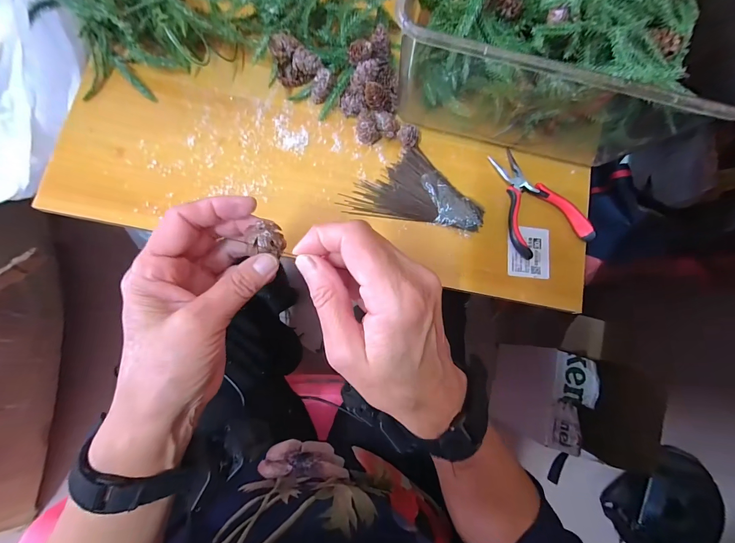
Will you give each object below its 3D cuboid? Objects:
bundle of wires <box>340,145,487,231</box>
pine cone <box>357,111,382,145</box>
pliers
[{"bbox_3d":[0.056,-0.097,0.365,0.151,0.014,0.082,9,81,-3],"label":"bundle of wires"},{"bbox_3d":[0.002,-0.162,0.368,0.028,0.021,0.033,7,81,-3],"label":"pine cone"},{"bbox_3d":[0.192,-0.084,0.372,0.080,0.020,0.127,-19,83,-7],"label":"pliers"}]

